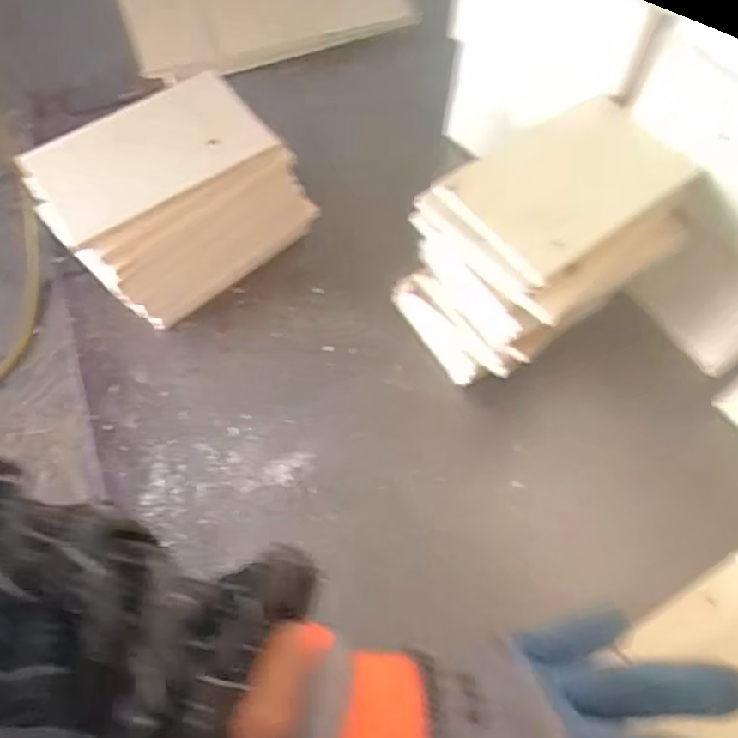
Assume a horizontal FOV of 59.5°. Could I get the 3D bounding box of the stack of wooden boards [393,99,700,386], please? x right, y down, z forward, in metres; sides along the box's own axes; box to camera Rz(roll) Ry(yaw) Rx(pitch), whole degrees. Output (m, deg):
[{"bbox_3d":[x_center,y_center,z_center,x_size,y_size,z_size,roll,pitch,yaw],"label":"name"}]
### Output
[{"bbox_3d":[0.148,-0.094,0.573,0.196,0.175,0.142,-31,66,-18],"label":"stack of wooden boards"}]

